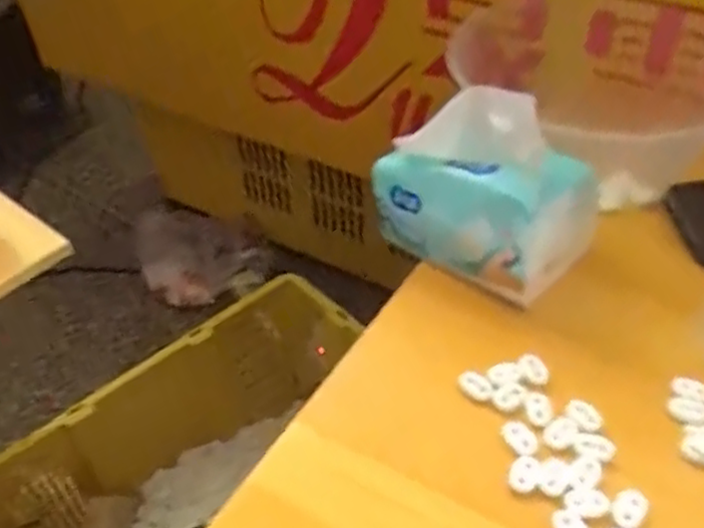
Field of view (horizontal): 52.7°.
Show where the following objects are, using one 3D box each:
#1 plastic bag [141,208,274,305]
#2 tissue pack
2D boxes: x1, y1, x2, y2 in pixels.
[{"bbox_3d":[-0.266,-0.008,1.283,0.232,0.171,0.100,-2,44,0],"label":"plastic bag"},{"bbox_3d":[0.094,-0.059,0.518,0.146,0.109,0.093,34,55,31],"label":"tissue pack"}]

